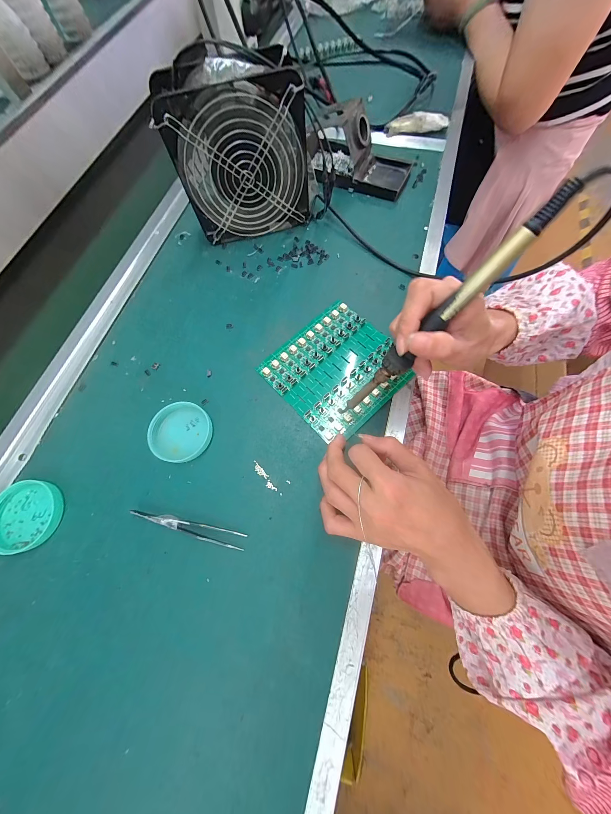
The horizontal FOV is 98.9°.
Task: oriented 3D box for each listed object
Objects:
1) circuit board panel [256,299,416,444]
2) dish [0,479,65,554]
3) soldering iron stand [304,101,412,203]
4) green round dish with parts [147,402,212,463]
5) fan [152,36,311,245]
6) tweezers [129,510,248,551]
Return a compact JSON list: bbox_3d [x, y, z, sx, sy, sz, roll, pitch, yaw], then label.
[{"bbox_3d":[0.037,-0.047,0.304,0.140,0.010,0.134,-41,75,-11],"label":"circuit board panel"},{"bbox_3d":[-0.287,0.110,0.266,0.075,0.008,0.065,5,71,5],"label":"dish"},{"bbox_3d":[0.076,-0.377,0.381,0.159,0.068,0.077,22,73,10],"label":"soldering iron stand"},{"bbox_3d":[-0.136,0.027,0.285,0.060,0.013,0.063,-1,71,3],"label":"green round dish with parts"},{"bbox_3d":[-0.074,-0.299,0.318,0.155,0.153,0.057,-13,71,-2],"label":"fan"},{"bbox_3d":[-0.114,0.117,0.252,0.114,0.010,0.015,11,72,7],"label":"tweezers"}]

